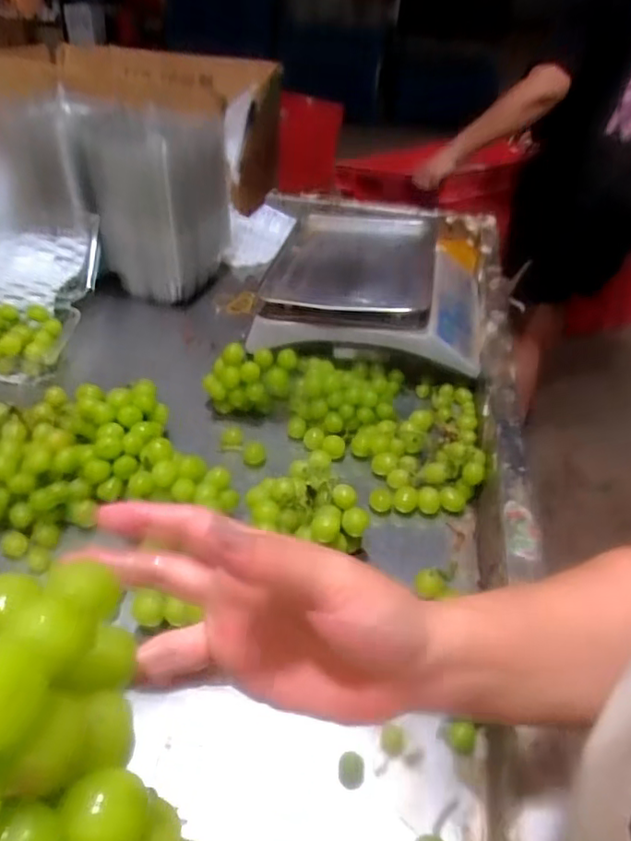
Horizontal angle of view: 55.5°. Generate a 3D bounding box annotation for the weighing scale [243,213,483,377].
[{"bbox_3d":[0.091,-0.212,0.917,0.327,0.108,0.291,7,37,3],"label":"weighing scale"}]

